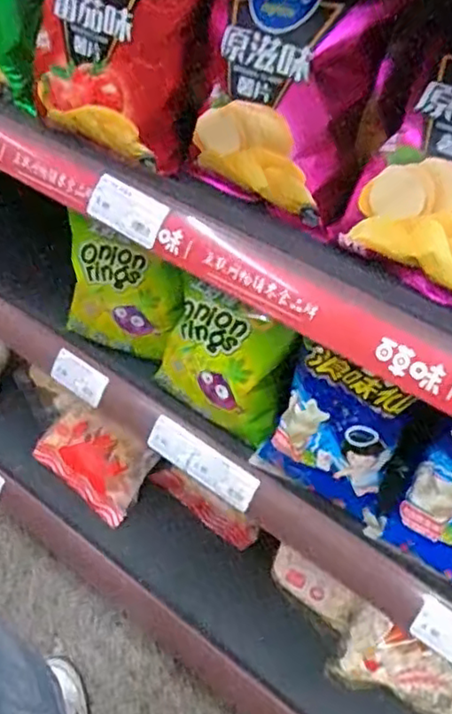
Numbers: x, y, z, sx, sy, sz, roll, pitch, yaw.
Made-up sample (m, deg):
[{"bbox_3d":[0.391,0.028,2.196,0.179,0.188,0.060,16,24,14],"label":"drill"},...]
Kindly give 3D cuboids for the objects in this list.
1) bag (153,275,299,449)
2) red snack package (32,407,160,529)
[{"bbox_3d":[-0.008,0.006,0.649,0.140,0.144,0.035,33,48,26],"label":"bag"},{"bbox_3d":[-0.201,0.160,1.002,0.195,0.053,0.124,28,82,32],"label":"red snack package"}]

